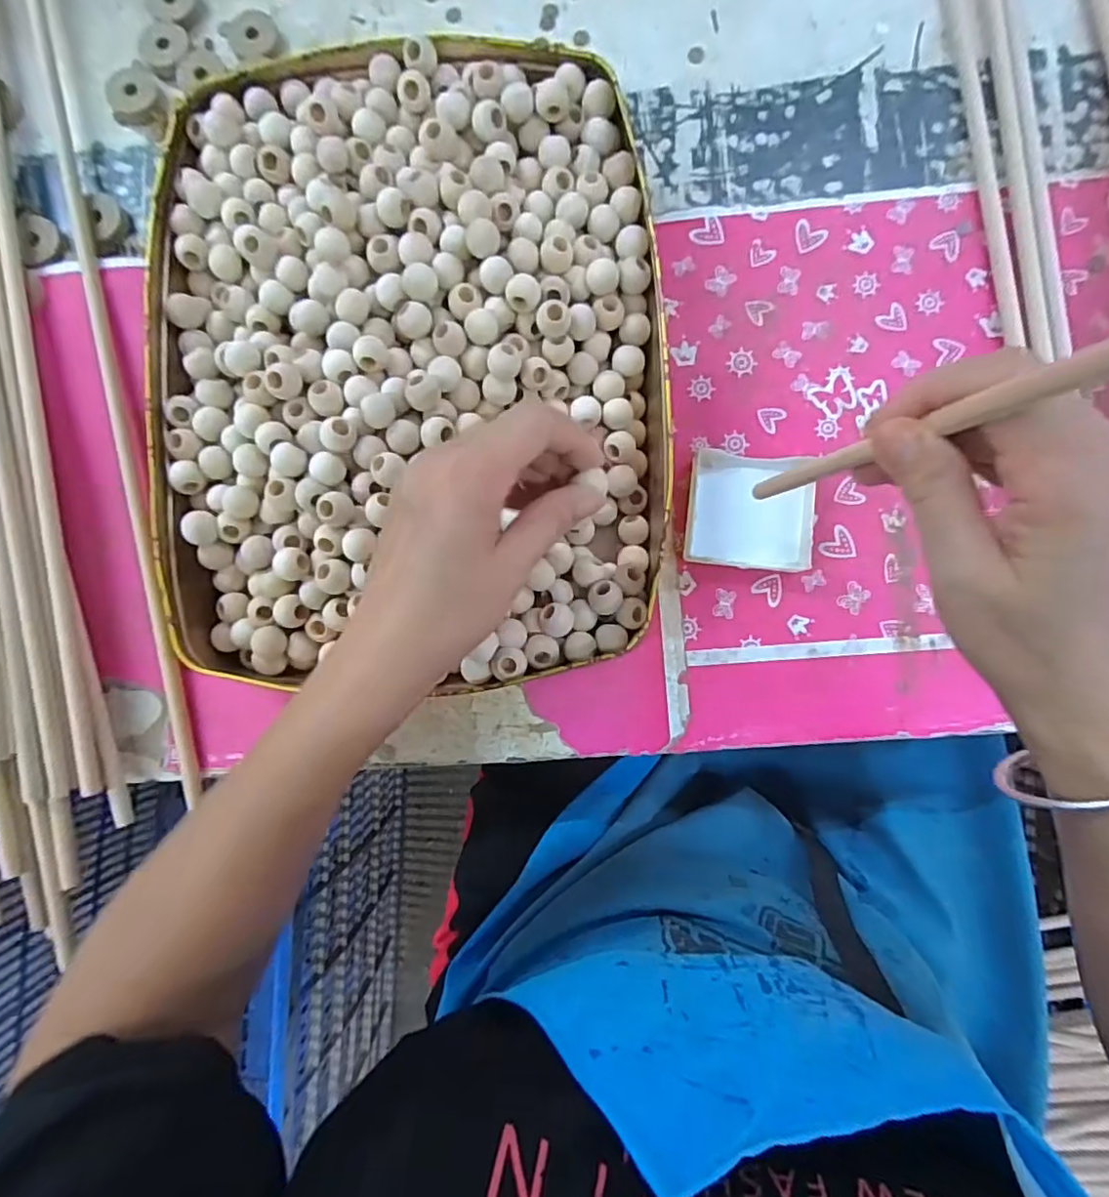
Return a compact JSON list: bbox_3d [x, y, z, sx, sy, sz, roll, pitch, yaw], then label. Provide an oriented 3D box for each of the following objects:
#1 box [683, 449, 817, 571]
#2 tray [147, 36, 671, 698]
[{"bbox_3d":[0.124,-0.055,0.373,0.076,0.017,0.070,4,87,5],"label":"box"},{"bbox_3d":[-0.080,-0.134,0.362,0.300,0.078,0.368,1,86,5],"label":"tray"}]

